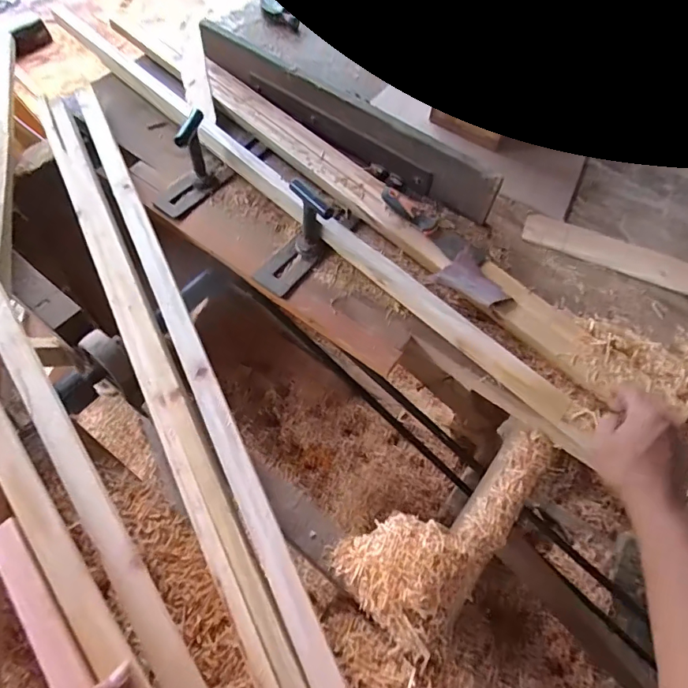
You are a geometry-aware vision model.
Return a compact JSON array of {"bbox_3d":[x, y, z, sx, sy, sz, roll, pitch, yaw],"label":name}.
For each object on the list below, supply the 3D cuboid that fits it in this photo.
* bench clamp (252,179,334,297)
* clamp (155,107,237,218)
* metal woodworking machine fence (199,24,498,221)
[{"bbox_3d":[-0.076,-0.154,0.705,0.075,0.118,0.127,35,64,16],"label":"bench clamp"},{"bbox_3d":[-0.262,-0.298,0.783,0.067,0.106,0.148,30,63,14],"label":"clamp"},{"bbox_3d":[-0.021,-0.429,0.872,0.679,0.100,0.031,37,65,17],"label":"metal woodworking machine fence"}]

